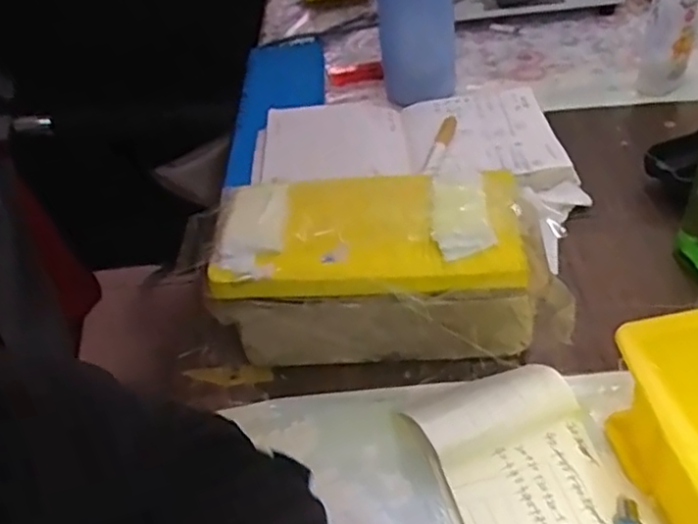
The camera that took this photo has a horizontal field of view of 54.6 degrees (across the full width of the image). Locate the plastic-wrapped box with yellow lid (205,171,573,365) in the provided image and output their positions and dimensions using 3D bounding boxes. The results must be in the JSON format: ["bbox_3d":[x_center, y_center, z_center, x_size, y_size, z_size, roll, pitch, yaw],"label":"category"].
[{"bbox_3d":[0.019,0.011,0.368,0.183,0.097,0.071,-4,42,5],"label":"plastic-wrapped box with yellow lid"}]

